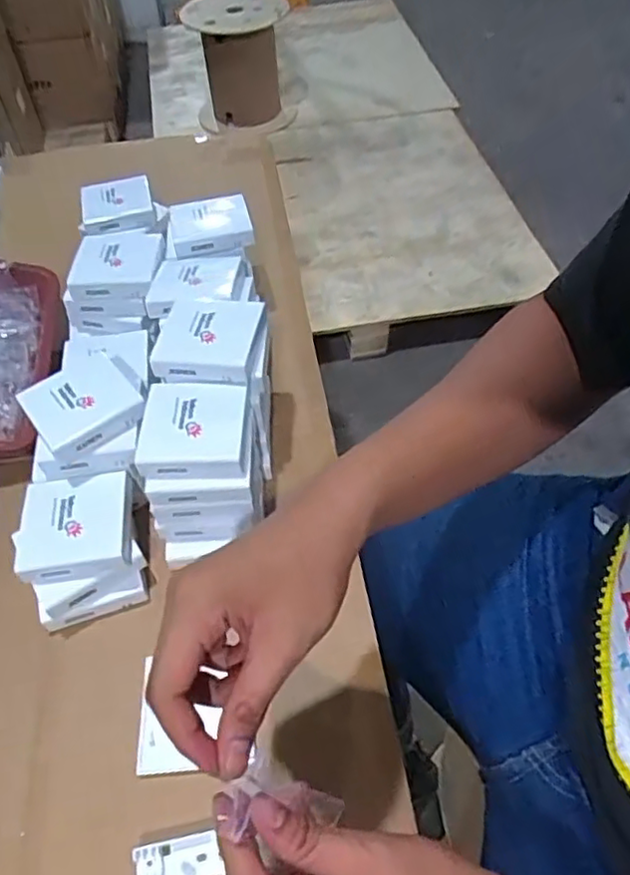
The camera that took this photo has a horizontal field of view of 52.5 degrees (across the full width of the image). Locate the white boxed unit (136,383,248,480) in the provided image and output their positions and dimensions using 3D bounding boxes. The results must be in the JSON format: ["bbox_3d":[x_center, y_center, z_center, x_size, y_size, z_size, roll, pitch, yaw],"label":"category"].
[{"bbox_3d":[-0.100,-0.008,0.529,0.084,0.023,0.085,-2,53,1],"label":"white boxed unit"}]

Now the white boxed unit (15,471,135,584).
[{"bbox_3d":[-0.198,0.072,0.529,0.092,0.022,0.084,-10,53,-5],"label":"white boxed unit"}]

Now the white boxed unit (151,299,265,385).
[{"bbox_3d":[-0.095,-0.089,0.563,0.085,0.022,0.087,5,53,6],"label":"white boxed unit"}]

